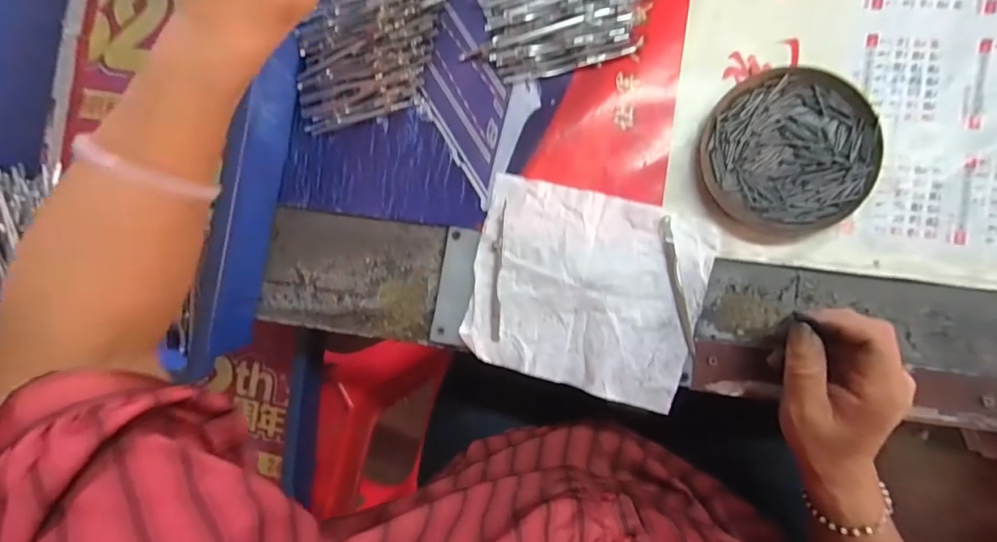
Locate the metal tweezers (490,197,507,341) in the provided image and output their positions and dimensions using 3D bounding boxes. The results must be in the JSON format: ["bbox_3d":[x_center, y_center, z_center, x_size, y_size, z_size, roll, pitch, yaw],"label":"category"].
[{"bbox_3d":[-0.001,0.000,0.387,0.008,0.004,0.111,3,89,10],"label":"metal tweezers"}]

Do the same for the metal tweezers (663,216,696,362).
[{"bbox_3d":[0.134,0.011,0.367,0.010,0.011,0.102,-10,87,9],"label":"metal tweezers"}]

